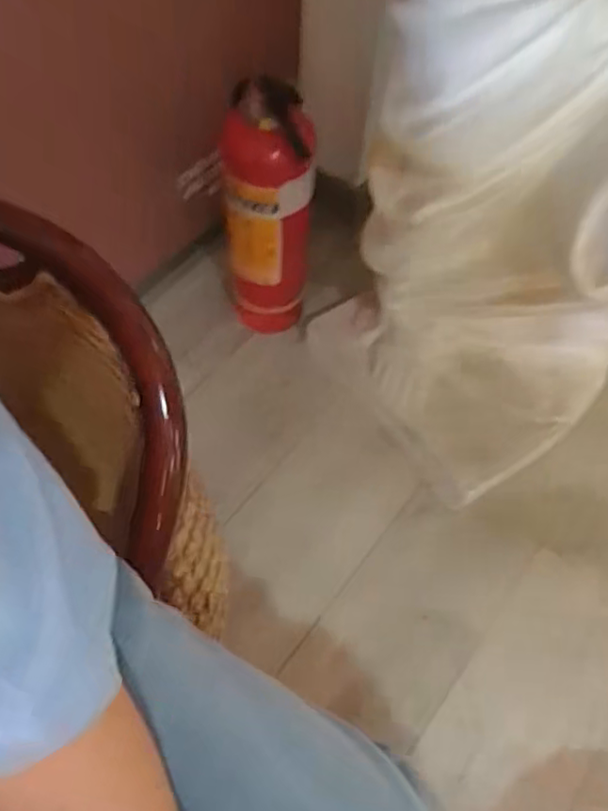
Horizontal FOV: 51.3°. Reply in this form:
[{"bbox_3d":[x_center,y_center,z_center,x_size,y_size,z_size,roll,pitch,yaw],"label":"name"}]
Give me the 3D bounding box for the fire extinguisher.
[{"bbox_3d":[-0.056,-0.279,0.935,0.118,0.450,0.116,-4,62,-4],"label":"fire extinguisher"}]

